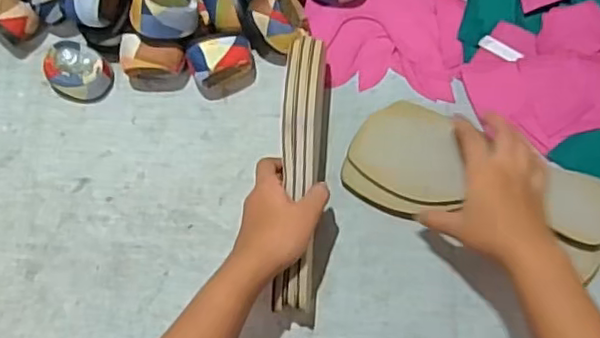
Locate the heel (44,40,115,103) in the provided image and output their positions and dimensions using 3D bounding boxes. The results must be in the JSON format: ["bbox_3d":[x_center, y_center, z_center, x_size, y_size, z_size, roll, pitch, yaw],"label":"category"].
[{"bbox_3d":[-0.218,-0.099,0.609,0.054,0.051,0.050,0,72,-1],"label":"heel"}]

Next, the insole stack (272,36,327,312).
[{"bbox_3d":[0.000,0.002,0.559,0.034,0.088,0.235,4,78,1],"label":"insole stack"}]

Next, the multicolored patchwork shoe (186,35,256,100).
[{"bbox_3d":[-0.077,-0.104,0.612,0.065,0.053,0.045,-8,72,-3],"label":"multicolored patchwork shoe"}]

